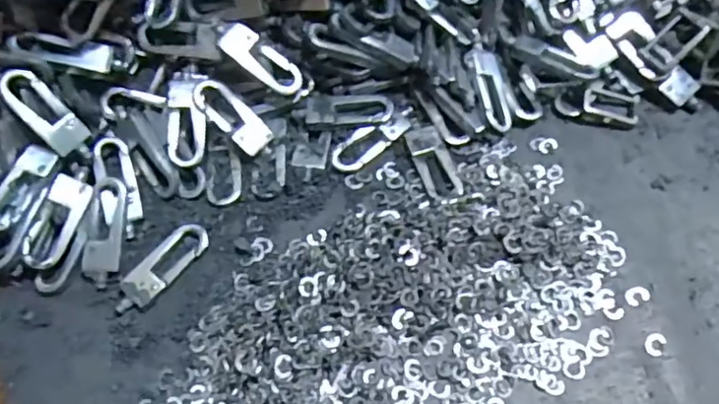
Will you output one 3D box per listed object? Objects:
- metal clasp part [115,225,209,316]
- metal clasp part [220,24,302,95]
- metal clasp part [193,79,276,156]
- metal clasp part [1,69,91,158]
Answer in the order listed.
[{"bbox_3d":[-0.080,0.027,0.241,0.016,0.005,0.045,39,72,19],"label":"metal clasp part"},{"bbox_3d":[-0.042,-0.061,0.259,0.038,0.005,0.016,38,73,-5],"label":"metal clasp part"},{"bbox_3d":[-0.056,-0.037,0.258,0.039,0.006,0.014,44,75,-1],"label":"metal clasp part"},{"bbox_3d":[-0.129,-0.037,0.244,0.015,0.005,0.038,-43,100,-14],"label":"metal clasp part"}]

